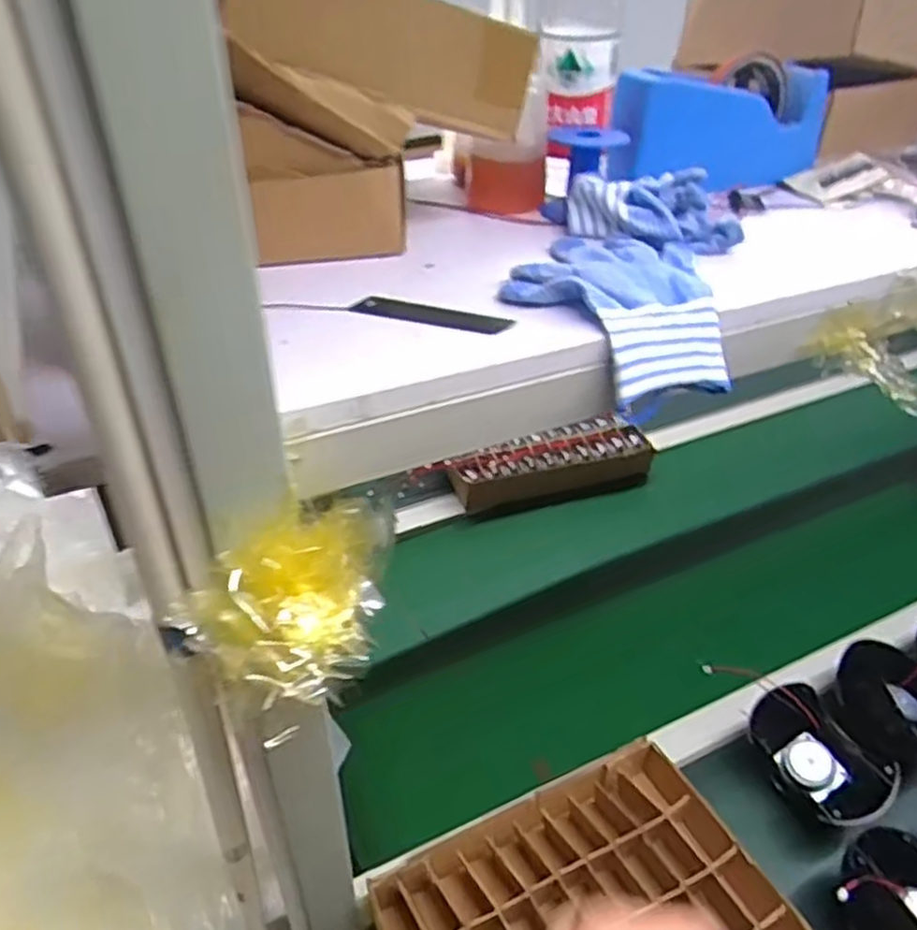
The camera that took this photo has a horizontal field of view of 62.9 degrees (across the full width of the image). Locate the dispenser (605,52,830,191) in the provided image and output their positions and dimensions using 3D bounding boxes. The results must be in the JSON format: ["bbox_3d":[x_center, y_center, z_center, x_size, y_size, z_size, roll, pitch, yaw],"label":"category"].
[{"bbox_3d":[0.228,-0.303,0.672,0.207,0.086,0.059,-9,40,-15],"label":"dispenser"}]

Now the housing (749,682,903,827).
[{"bbox_3d":[0.350,0.284,0.730,0.084,0.056,0.133,-18,43,-24],"label":"housing"}]

